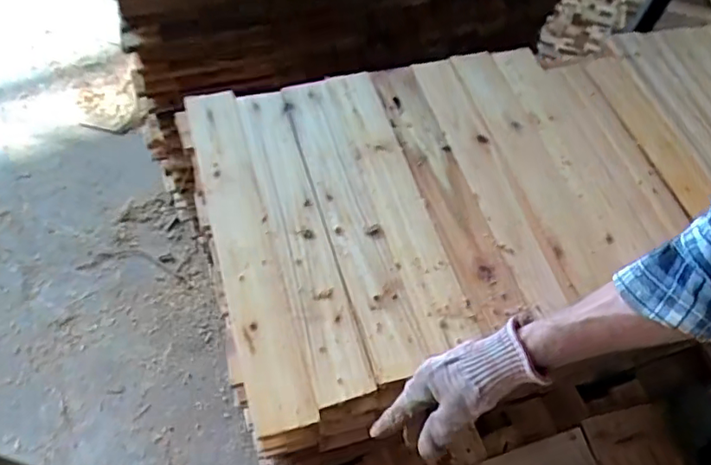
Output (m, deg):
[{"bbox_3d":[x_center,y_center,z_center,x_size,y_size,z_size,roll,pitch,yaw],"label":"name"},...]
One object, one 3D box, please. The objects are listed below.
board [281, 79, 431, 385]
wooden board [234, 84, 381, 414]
[{"bbox_3d":[-0.008,-0.027,0.759,0.074,0.025,0.463,-14,61,-12],"label":"board"},{"bbox_3d":[-0.077,-0.007,0.750,0.069,0.025,0.477,-13,61,-12],"label":"wooden board"}]

